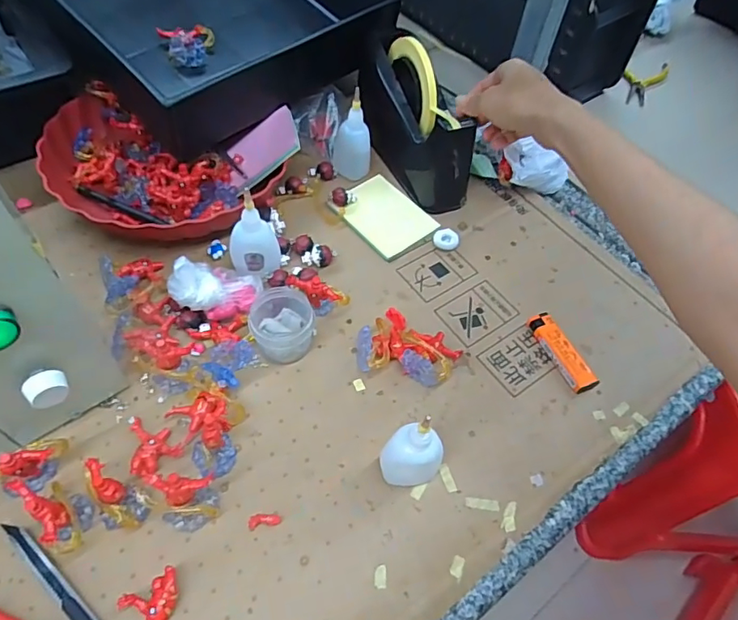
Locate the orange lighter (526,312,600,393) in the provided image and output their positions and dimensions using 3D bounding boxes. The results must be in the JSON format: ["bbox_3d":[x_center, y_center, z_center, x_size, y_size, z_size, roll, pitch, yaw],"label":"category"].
[{"bbox_3d":[0.174,0.038,0.463,0.022,0.013,0.079,-18,60,-16],"label":"orange lighter"}]

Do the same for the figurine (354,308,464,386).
[{"bbox_3d":[0.033,0.036,0.448,0.081,0.029,0.067,29,59,14],"label":"figurine"}]

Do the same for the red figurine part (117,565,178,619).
[{"bbox_3d":[-0.139,0.189,0.334,0.036,0.015,0.029,-34,66,-24],"label":"red figurine part"}]

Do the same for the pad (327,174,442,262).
[{"bbox_3d":[0.018,-0.102,0.553,0.080,0.007,0.103,-35,66,-24],"label":"pad"}]

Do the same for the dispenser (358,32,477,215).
[{"bbox_3d":[0.051,-0.211,0.559,0.049,0.114,0.180,-20,61,-17],"label":"dispenser"}]

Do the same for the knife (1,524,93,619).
[{"bbox_3d":[-0.199,0.185,0.335,0.131,0.006,0.010,37,61,18],"label":"knife"}]

